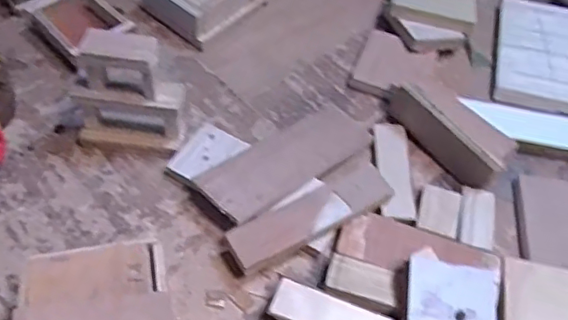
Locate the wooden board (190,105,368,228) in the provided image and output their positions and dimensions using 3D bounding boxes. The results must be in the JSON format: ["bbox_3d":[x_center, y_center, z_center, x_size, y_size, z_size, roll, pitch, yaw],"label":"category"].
[{"bbox_3d":[0.001,0.000,0.642,0.211,0.014,0.081,-29,59,-34],"label":"wooden board"}]

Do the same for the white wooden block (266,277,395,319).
[{"bbox_3d":[0.047,0.145,0.532,0.118,0.017,0.043,18,55,8],"label":"white wooden block"}]

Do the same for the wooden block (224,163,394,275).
[{"bbox_3d":[0.030,0.056,0.593,0.184,0.022,0.049,-27,61,-22],"label":"wooden block"}]

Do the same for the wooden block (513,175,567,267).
[{"bbox_3d":[0.297,0.064,0.629,0.088,0.014,0.115,11,55,3],"label":"wooden block"}]

